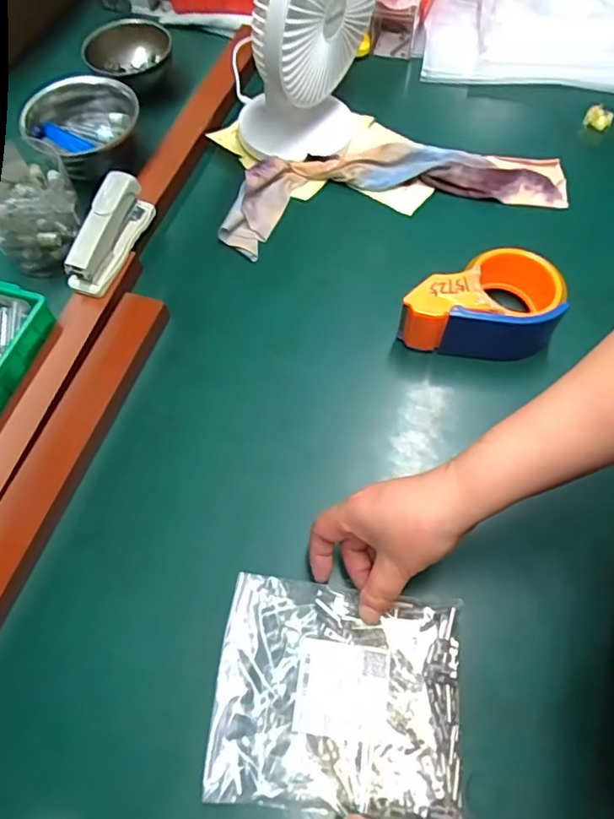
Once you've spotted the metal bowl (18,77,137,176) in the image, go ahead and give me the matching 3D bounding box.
[{"bbox_3d":[-0.247,-0.307,0.620,0.111,0.067,0.117,0,64,1],"label":"metal bowl"}]

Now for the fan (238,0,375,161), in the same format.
[{"bbox_3d":[-0.017,-0.381,0.582,0.114,0.249,0.154,34,69,16],"label":"fan"}]

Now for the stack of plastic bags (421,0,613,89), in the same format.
[{"bbox_3d":[0.331,-0.505,0.719,0.334,0.044,0.220,9,64,6],"label":"stack of plastic bags"}]

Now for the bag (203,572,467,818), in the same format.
[{"bbox_3d":[0.022,0.199,0.391,0.167,0.018,0.142,5,64,4],"label":"bag"}]

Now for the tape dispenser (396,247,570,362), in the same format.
[{"bbox_3d":[0.159,-0.100,0.514,0.132,0.064,0.088,9,64,5],"label":"tape dispenser"}]

